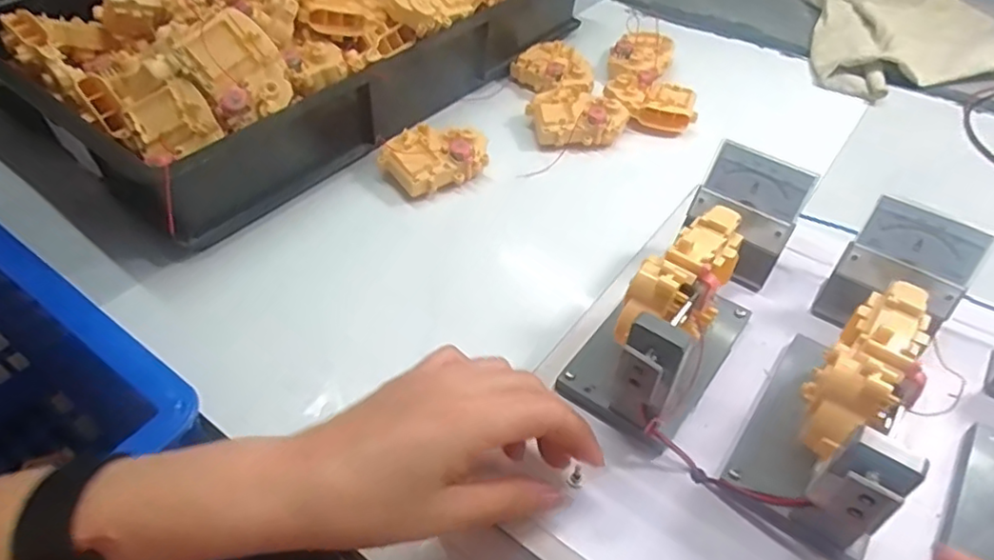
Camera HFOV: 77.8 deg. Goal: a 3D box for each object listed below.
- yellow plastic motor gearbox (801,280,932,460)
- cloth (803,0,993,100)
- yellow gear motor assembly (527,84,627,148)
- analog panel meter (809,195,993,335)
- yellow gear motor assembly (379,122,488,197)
[{"bbox_3d":[0.178,0.039,0.290,0.037,0.032,0.097,35,55,28],"label":"yellow plastic motor gearbox"},{"bbox_3d":[0.559,-0.348,0.849,0.251,0.030,0.416,12,47,10],"label":"cloth"},{"bbox_3d":[0.085,-0.171,0.650,0.096,0.035,0.073,-10,47,-11],"label":"yellow gear motor assembly"},{"bbox_3d":[0.242,-0.003,0.371,0.064,0.070,0.042,27,51,23],"label":"analog panel meter"},{"bbox_3d":[-0.058,-0.116,0.590,0.099,0.038,0.064,-25,51,-23],"label":"yellow gear motor assembly"}]

